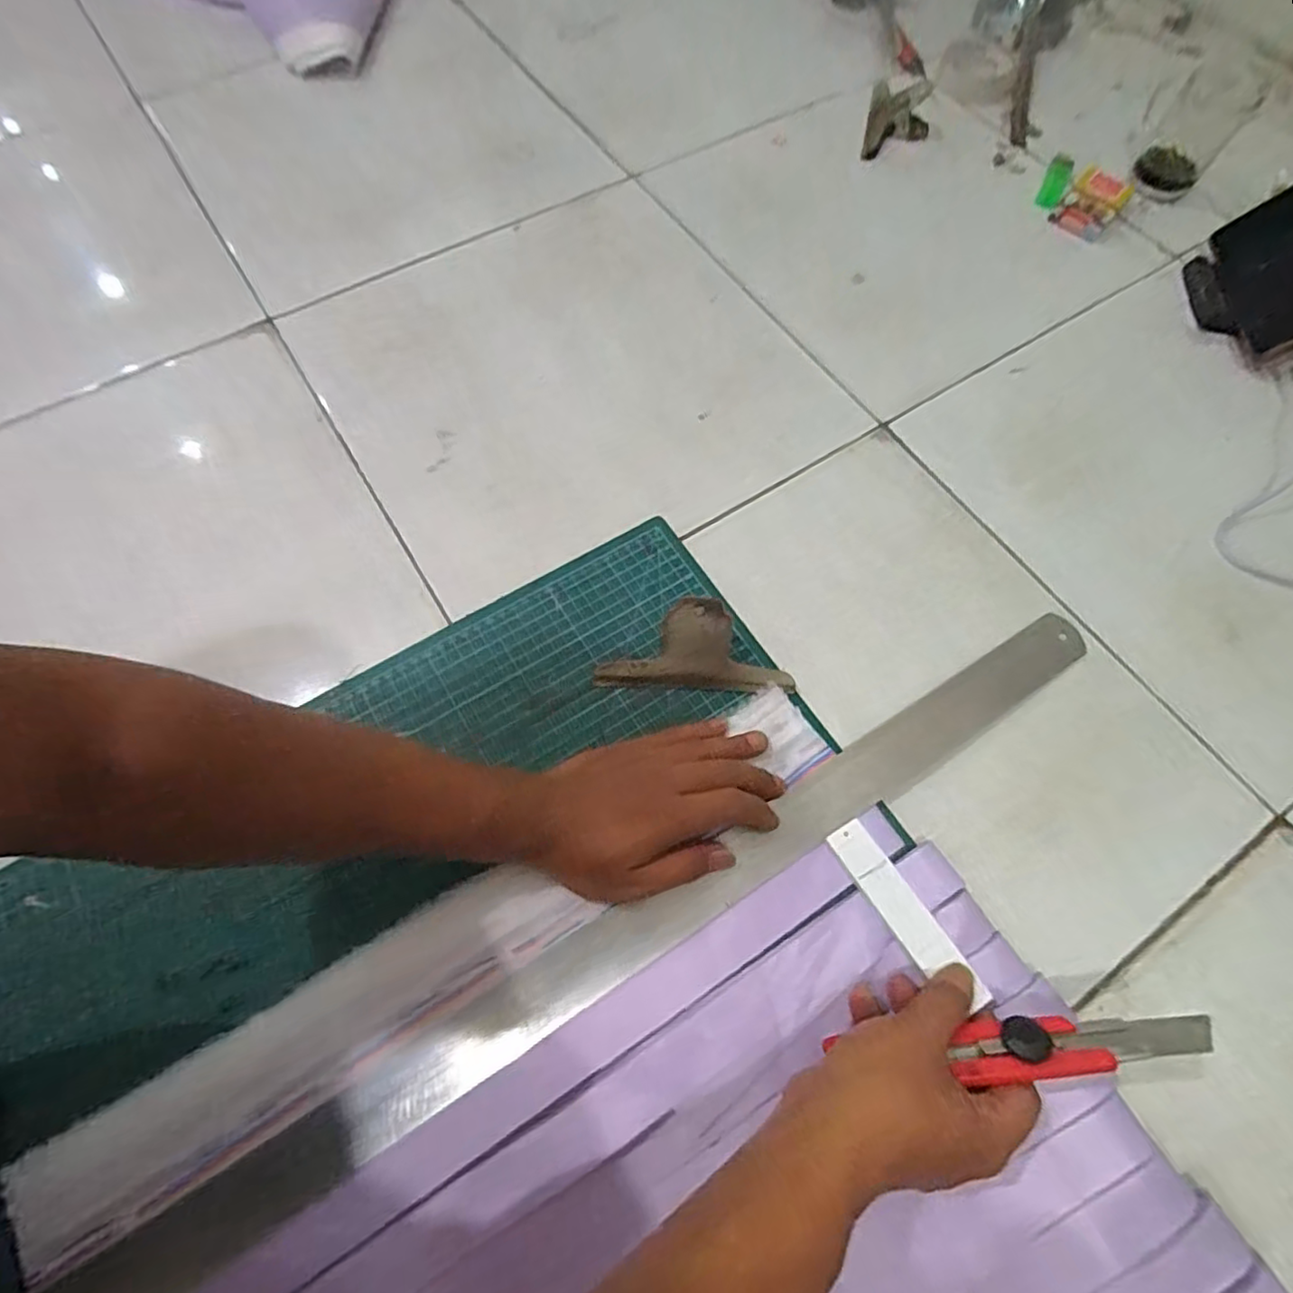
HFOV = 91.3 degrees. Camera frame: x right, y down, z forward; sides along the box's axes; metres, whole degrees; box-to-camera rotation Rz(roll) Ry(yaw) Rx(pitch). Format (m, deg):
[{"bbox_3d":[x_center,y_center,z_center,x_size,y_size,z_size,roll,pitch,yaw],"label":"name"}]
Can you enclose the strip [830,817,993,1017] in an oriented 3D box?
[{"bbox_3d":[0.152,0.158,0.374,0.024,0.005,0.114,-34,63,-4],"label":"strip"}]

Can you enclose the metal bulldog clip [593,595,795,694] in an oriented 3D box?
[{"bbox_3d":[0.035,-0.002,0.443,0.138,0.043,0.056,3,67,1],"label":"metal bulldog clip"}]

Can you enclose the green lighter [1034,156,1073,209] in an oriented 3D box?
[{"bbox_3d":[0.435,-0.494,0.672,0.023,0.007,0.091,26,69,10],"label":"green lighter"}]

